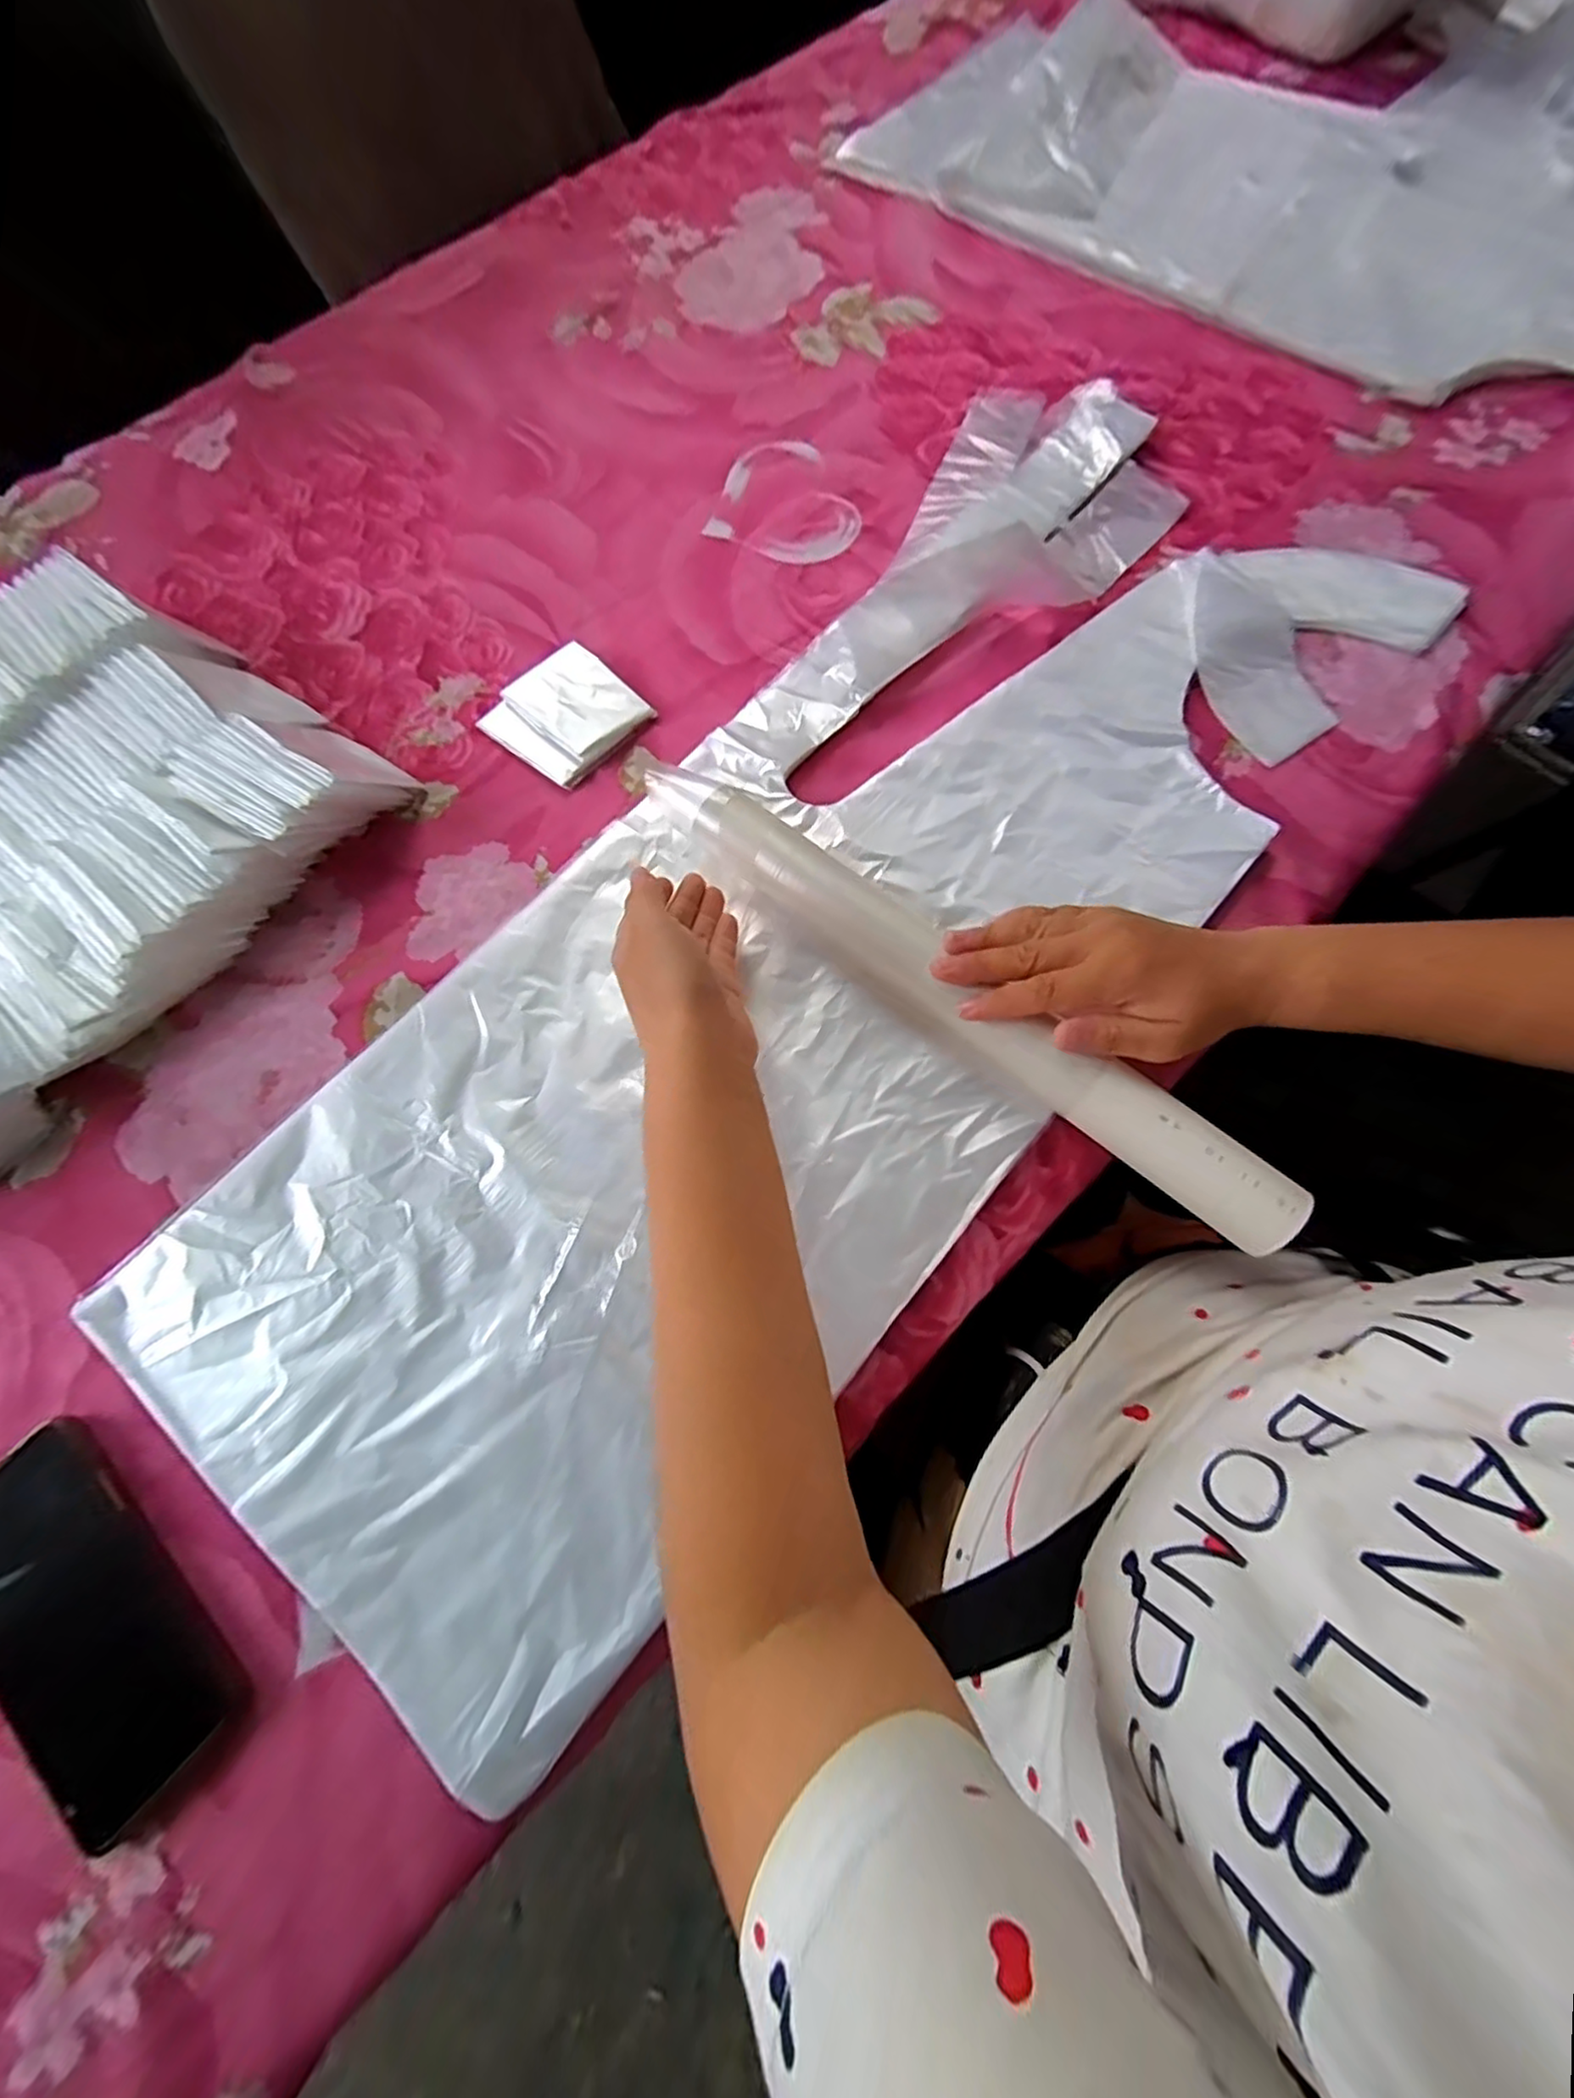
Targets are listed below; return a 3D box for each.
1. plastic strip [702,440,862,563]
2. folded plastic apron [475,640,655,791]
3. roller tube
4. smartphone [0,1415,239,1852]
[{"bbox_3d":[0.005,-0.416,0.508,0.112,0.009,0.112,22,75,8],"label":"plastic strip"},{"bbox_3d":[-0.145,-0.220,0.437,0.082,0.012,0.083,39,78,13],"label":"folded plastic apron"},{"bbox_3d":[0.082,-0.040,0.353,0.388,0.028,0.044,39,78,13],"label":"roller tube"},{"bbox_3d":[-0.314,0.249,0.293,0.073,0.014,0.159,-43,76,-11],"label":"smartphone"}]

